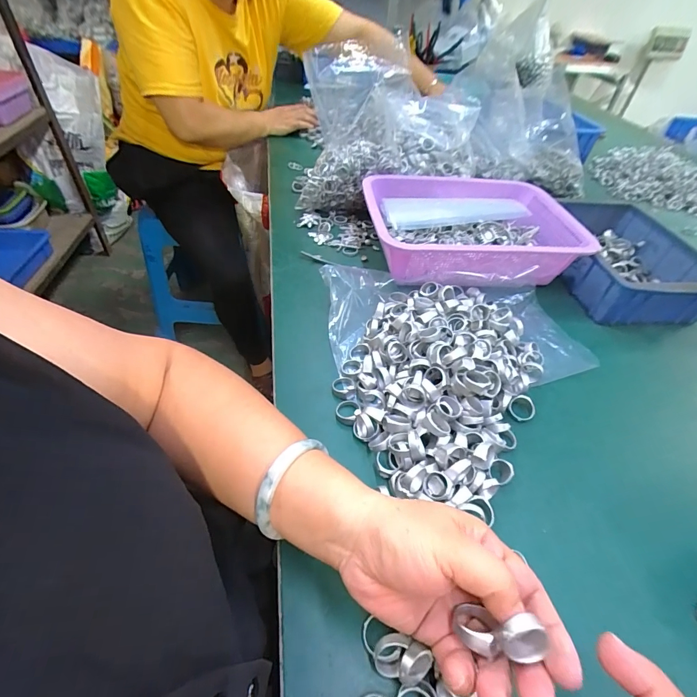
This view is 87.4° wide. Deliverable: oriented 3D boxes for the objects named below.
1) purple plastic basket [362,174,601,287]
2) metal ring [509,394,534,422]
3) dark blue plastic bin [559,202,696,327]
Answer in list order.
[{"bbox_3d":[0.183,-0.185,0.560,0.300,0.074,0.225,-1,48,-8],"label":"purple plastic basket"},{"bbox_3d":[0.183,0.062,0.383,0.025,0.013,0.030,33,52,22],"label":"metal ring"},{"bbox_3d":[0.412,-0.142,0.557,0.178,0.068,0.246,3,47,-4],"label":"dark blue plastic bin"}]

